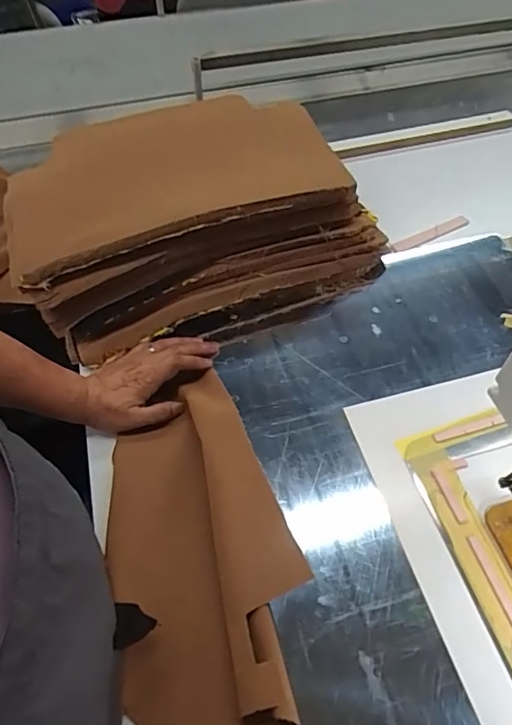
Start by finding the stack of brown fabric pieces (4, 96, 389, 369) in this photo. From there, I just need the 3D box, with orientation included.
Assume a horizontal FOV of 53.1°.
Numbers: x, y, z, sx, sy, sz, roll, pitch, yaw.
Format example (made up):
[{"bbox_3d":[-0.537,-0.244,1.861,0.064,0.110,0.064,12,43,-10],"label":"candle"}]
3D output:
[{"bbox_3d":[-0.085,-0.205,0.684,0.442,0.133,0.303,-18,56,-11],"label":"stack of brown fabric pieces"}]

